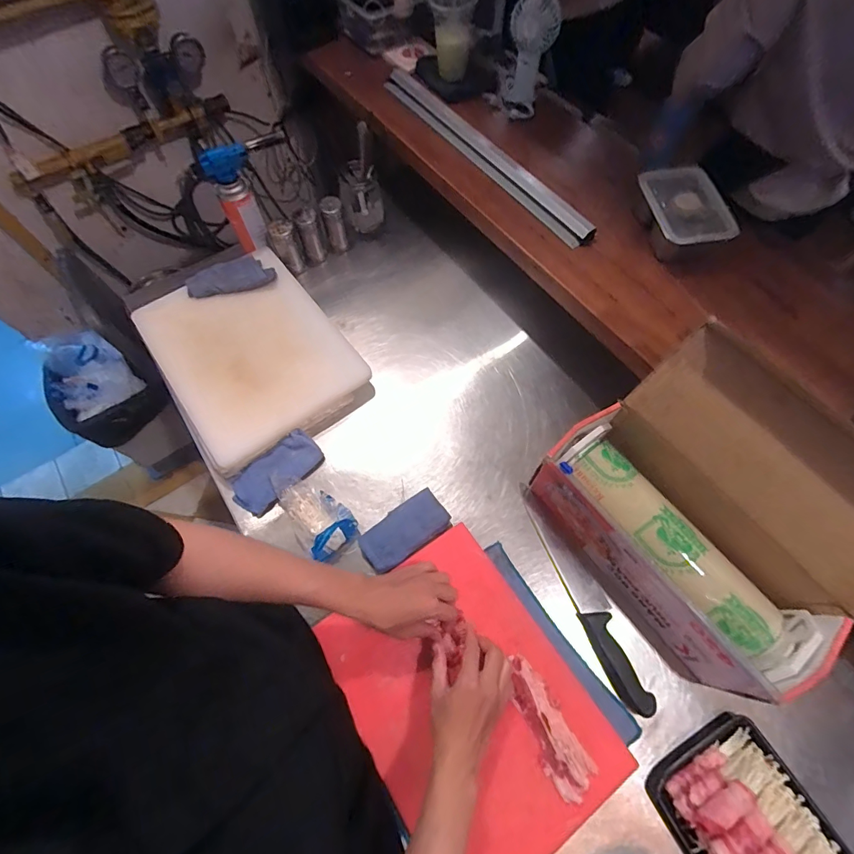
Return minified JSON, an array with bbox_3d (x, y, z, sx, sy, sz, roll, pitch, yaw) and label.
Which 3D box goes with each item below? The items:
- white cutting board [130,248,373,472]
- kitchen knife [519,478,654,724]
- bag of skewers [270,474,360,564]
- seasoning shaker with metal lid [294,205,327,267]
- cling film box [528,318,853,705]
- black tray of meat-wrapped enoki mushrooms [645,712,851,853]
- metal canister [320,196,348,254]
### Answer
[{"bbox_3d":[-0.324,-0.144,0.780,0.298,0.021,0.370,-34,73,-15],"label":"white cutting board"},{"bbox_3d":[0.231,0.239,0.629,0.046,0.016,0.335,-21,67,-7],"label":"kitchen knife"},{"bbox_3d":[-0.180,0.127,0.664,0.079,0.030,0.169,-38,70,-13],"label":"bag of skewers"},{"bbox_3d":[-0.244,-0.396,0.891,0.050,0.111,0.044,-22,67,-8],"label":"seasoning shaker with metal lid"},{"bbox_3d":[0.353,0.118,0.547,0.234,0.257,0.368,-36,70,-12],"label":"cling film box"},{"bbox_3d":[0.393,0.482,0.475,0.165,0.059,0.219,-28,68,-10],"label":"black tray of meat-wrapped enoki mushrooms"},{"bbox_3d":[-0.196,-0.432,0.912,0.044,0.114,0.040,-10,65,-3],"label":"metal canister"}]

